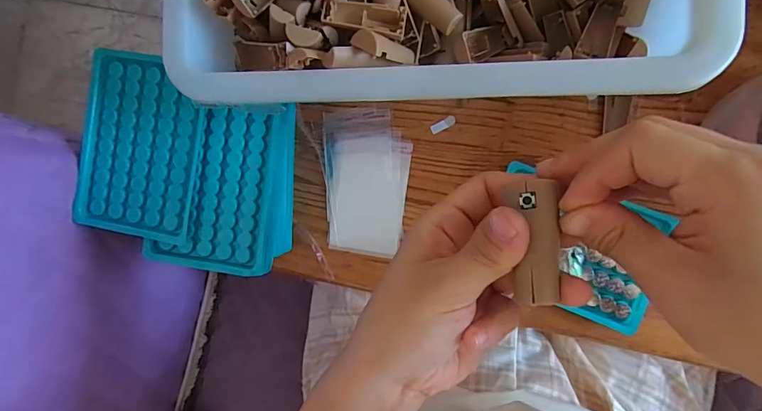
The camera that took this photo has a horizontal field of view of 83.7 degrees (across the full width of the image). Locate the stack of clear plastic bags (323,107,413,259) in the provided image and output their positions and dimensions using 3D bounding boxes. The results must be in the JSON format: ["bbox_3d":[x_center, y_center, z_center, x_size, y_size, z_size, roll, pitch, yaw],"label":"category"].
[{"bbox_3d":[-0.012,-0.021,0.369,0.073,0.006,0.124,-1,90,8],"label":"stack of clear plastic bags"}]

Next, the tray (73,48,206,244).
[{"bbox_3d":[-0.175,-0.043,0.313,0.087,0.014,0.129,10,91,8],"label":"tray"}]

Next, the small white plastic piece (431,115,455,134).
[{"bbox_3d":[0.052,-0.068,0.358,0.021,0.004,0.009,-25,87,7],"label":"small white plastic piece"}]

